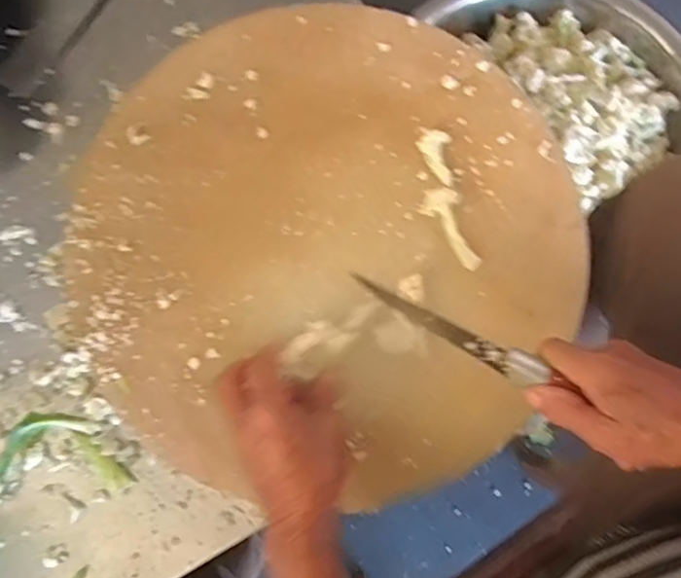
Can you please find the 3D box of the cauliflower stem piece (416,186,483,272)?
[{"bbox_3d":[0.095,-0.052,0.473,0.031,0.011,0.073,-37,81,-5],"label":"cauliflower stem piece"}]

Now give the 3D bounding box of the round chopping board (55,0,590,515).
[{"bbox_3d":[-0.016,-0.041,0.472,0.396,0.017,0.395,0,80,1],"label":"round chopping board"}]

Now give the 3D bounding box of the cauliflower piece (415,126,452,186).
[{"bbox_3d":[0.078,-0.112,0.481,0.028,0.013,0.049,0,80,1],"label":"cauliflower piece"}]

